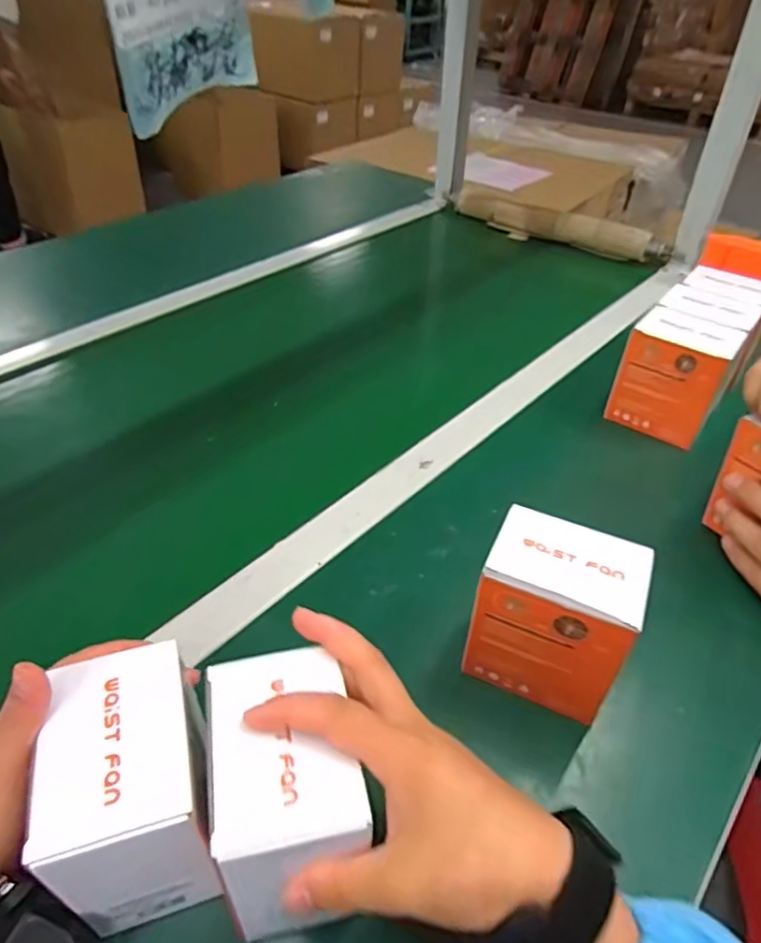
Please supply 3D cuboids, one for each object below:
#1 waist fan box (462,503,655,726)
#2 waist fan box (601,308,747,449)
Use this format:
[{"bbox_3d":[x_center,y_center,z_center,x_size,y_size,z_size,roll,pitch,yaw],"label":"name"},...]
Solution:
[{"bbox_3d":[0.107,0.092,0.381,0.090,0.108,0.070,19,43,18],"label":"waist fan box"},{"bbox_3d":[0.280,-0.091,0.592,0.098,0.099,0.063,29,47,28],"label":"waist fan box"}]

